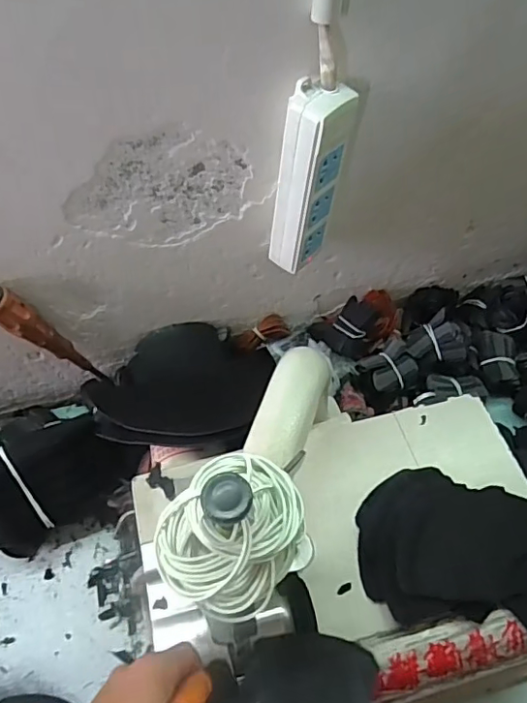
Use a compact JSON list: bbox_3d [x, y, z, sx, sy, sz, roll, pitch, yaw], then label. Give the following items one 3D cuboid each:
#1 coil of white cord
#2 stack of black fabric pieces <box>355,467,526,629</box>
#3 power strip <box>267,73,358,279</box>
[{"bbox_3d":[-0.013,0.085,0.261,0.061,0.034,0.071,36,64,20],"label":"coil of white cord"},{"bbox_3d":[0.164,0.154,0.438,0.166,0.029,0.118,3,55,0],"label":"stack of black fabric pieces"},{"bbox_3d":[0.040,-0.148,0.474,0.044,0.165,0.059,30,62,17],"label":"power strip"}]

